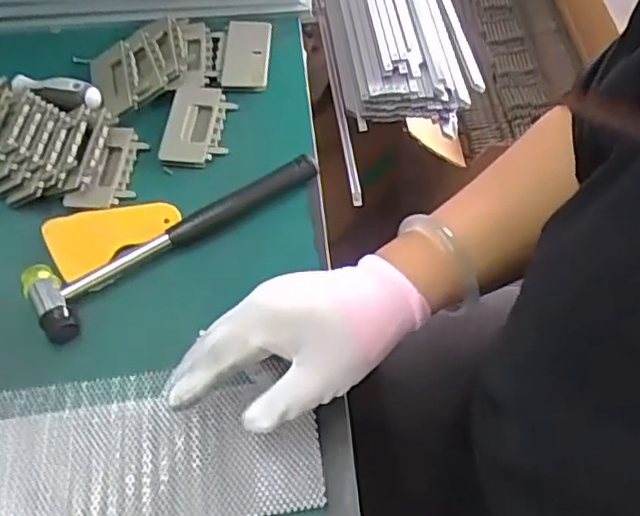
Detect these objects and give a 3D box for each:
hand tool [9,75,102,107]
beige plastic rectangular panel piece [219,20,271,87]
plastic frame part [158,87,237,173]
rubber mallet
[{"bbox_3d":[-0.239,-0.153,0.587,0.092,0.018,0.016,13,61,10],"label":"hand tool"},{"bbox_3d":[-0.070,-0.198,0.630,0.044,0.009,0.089,0,60,3],"label":"beige plastic rectangular panel piece"},{"bbox_3d":[-0.109,-0.120,0.583,0.057,0.016,0.091,-1,60,3],"label":"plastic frame part"},{"bbox_3d":[-0.111,-0.022,0.513,0.240,0.020,0.061,-32,63,-15],"label":"rubber mallet"}]

